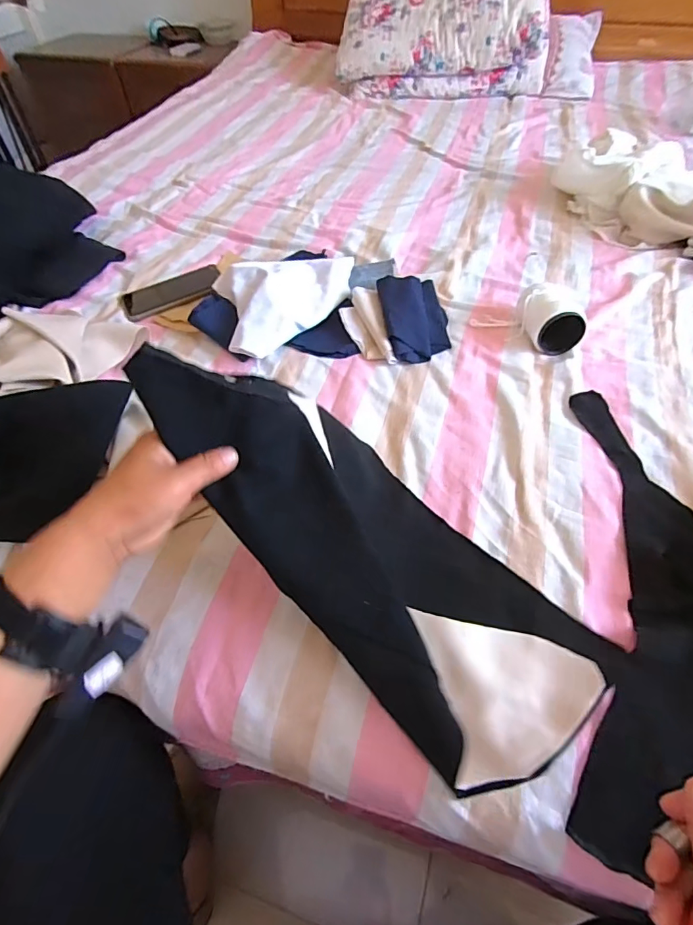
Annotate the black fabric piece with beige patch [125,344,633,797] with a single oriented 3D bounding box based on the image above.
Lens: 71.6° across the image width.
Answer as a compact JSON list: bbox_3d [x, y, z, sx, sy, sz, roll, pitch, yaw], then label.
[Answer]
[{"bbox_3d":[0.015,0.062,0.414,0.449,0.110,0.187,42,62,-1],"label":"black fabric piece with beige patch"}]

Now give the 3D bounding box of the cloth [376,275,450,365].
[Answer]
[{"bbox_3d":[0.097,-0.203,0.670,0.093,0.016,0.144,3,65,-18],"label":"cloth"}]

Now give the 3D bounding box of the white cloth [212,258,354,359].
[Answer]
[{"bbox_3d":[-0.076,-0.241,0.682,0.222,0.058,0.164,-21,53,-12],"label":"white cloth"}]

